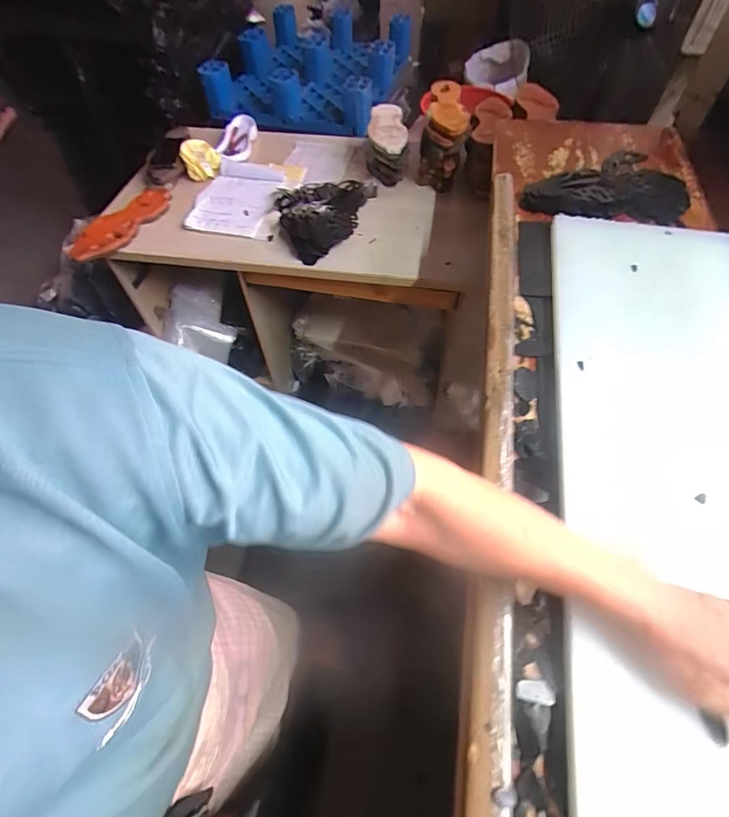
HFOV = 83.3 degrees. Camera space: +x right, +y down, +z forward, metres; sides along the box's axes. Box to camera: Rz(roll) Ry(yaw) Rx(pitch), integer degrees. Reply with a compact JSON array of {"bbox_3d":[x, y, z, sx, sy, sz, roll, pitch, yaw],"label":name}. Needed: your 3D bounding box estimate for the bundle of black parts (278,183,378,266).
[{"bbox_3d":[-0.124,-0.511,1.069,0.242,0.057,0.341,14,58,10],"label":"bundle of black parts"}]

